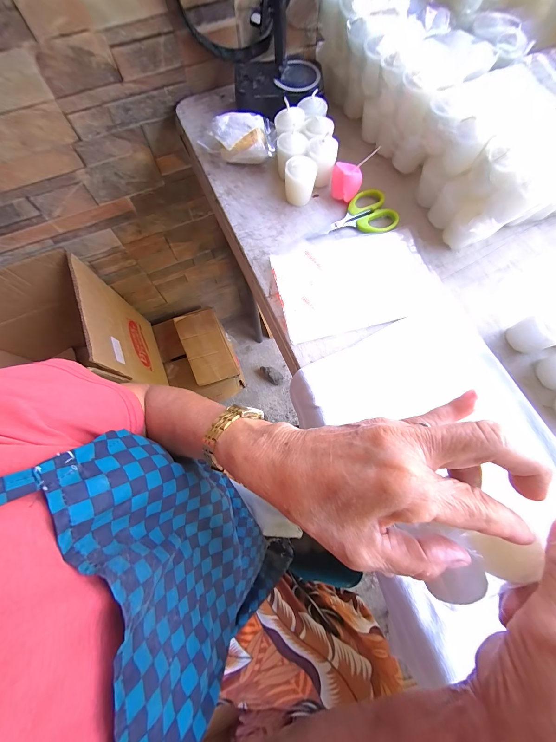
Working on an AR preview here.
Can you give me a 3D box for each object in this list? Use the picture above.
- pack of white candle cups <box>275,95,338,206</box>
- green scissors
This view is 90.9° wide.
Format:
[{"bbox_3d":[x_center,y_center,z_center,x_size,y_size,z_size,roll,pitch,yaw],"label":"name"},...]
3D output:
[{"bbox_3d":[0.034,-0.281,0.346,0.069,0.043,0.136,-7,74,-2],"label":"pack of white candle cups"},{"bbox_3d":[0.090,-0.189,0.336,0.106,0.006,0.063,-17,75,-5],"label":"green scissors"}]

